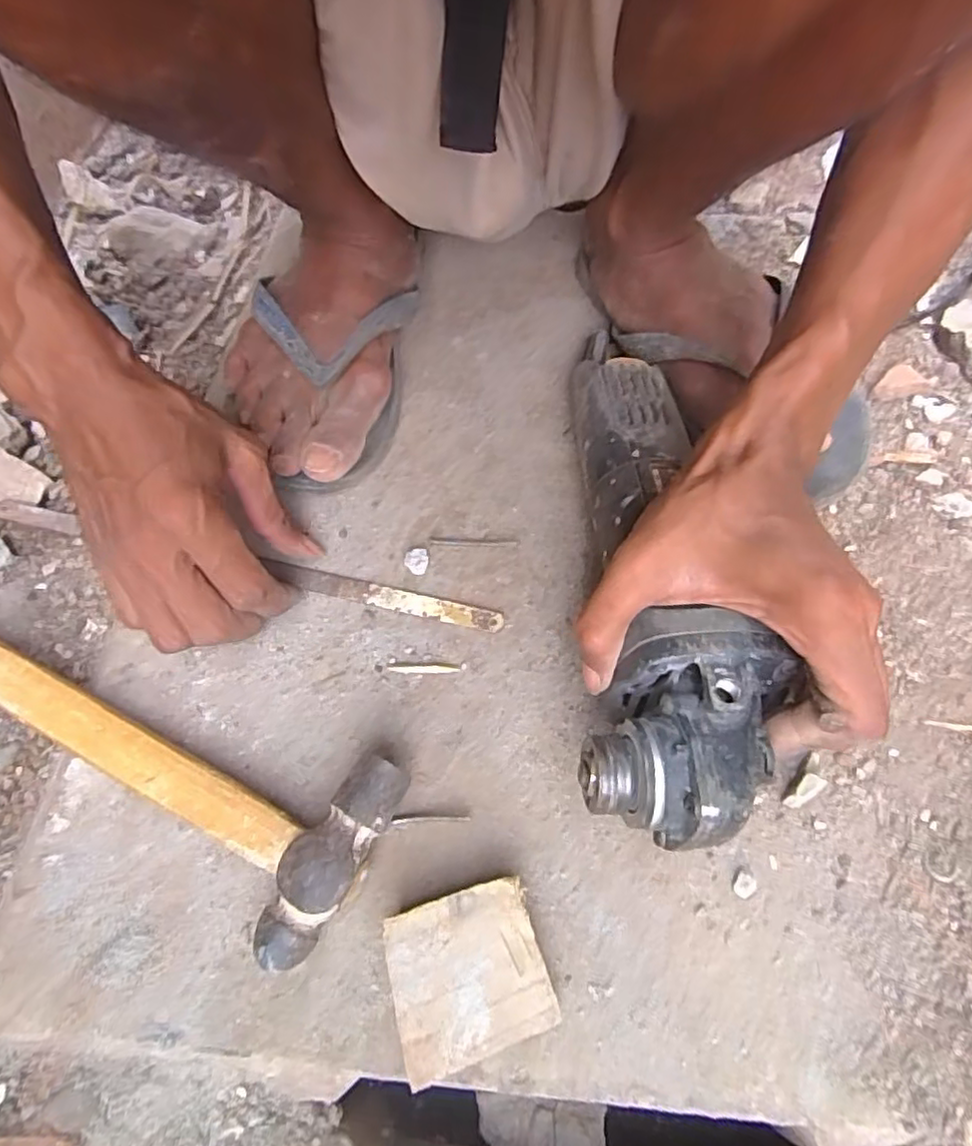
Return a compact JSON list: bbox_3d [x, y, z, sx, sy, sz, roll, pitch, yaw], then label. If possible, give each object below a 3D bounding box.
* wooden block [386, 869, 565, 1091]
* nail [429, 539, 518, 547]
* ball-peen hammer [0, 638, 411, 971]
[{"bbox_3d":[-0.007,0.158,0.259,0.058,0.022,0.055,-17,61,-6],"label":"wooden block"},{"bbox_3d":[-0.007,-0.018,0.370,0.050,0.004,0.005,1,61,4],"label":"nail"},{"bbox_3d":[-0.180,0.076,0.307,0.286,0.030,0.081,21,64,14],"label":"ball-peen hammer"}]

